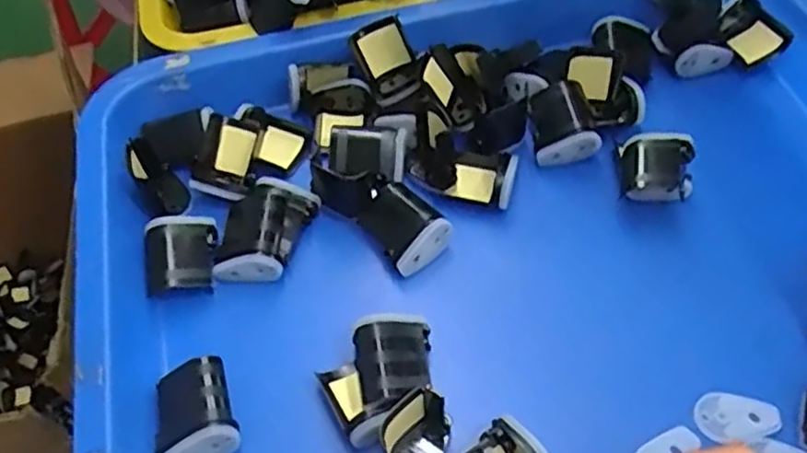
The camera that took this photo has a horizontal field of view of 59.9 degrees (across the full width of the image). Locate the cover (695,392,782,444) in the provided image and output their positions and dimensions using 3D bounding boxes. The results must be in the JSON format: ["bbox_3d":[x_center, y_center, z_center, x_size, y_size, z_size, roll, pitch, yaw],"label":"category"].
[{"bbox_3d":[0.148,0.084,0.308,0.037,0.004,0.022,-3,56,1],"label":"cover"}]

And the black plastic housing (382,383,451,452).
[{"bbox_3d":[0.006,0.092,0.306,0.026,0.021,0.039,14,57,12],"label":"black plastic housing"}]

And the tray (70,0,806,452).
[{"bbox_3d":[0.071,0.011,0.364,0.445,0.072,0.333,-12,56,-5],"label":"tray"}]

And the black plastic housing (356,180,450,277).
[{"bbox_3d":[0.001,-0.002,0.365,0.037,0.021,0.045,-33,60,-18],"label":"black plastic housing"}]

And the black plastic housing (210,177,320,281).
[{"bbox_3d":[-0.073,0.001,0.364,0.040,0.023,0.060,15,58,13],"label":"black plastic housing"}]

